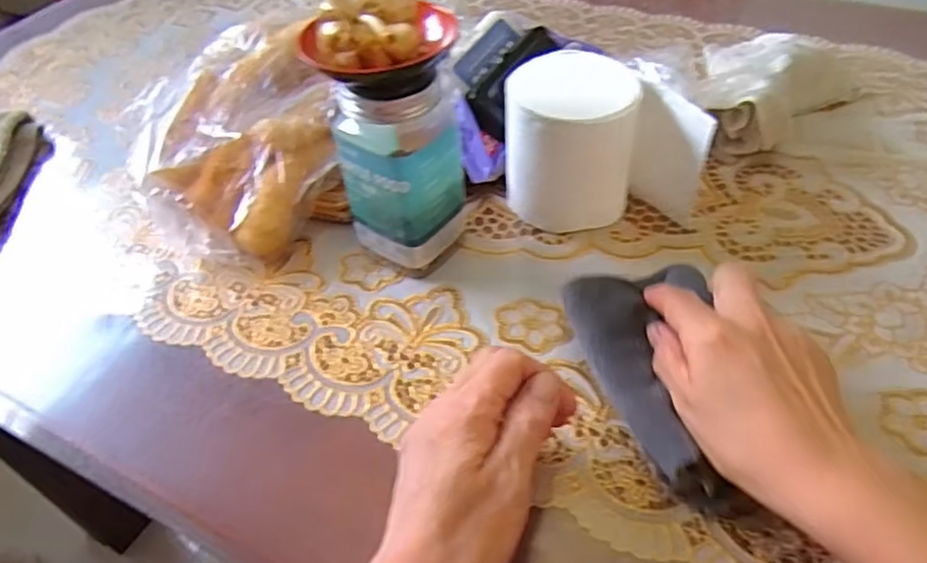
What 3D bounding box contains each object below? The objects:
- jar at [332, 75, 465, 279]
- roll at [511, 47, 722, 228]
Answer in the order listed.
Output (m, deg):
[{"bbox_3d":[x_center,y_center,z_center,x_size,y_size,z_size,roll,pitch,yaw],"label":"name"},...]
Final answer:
[{"bbox_3d":[-0.041,-0.071,0.456,0.062,0.137,0.058,25,53,25],"label":"jar"},{"bbox_3d":[0.103,-0.104,0.498,0.140,0.103,0.093,3,47,7],"label":"roll"}]

